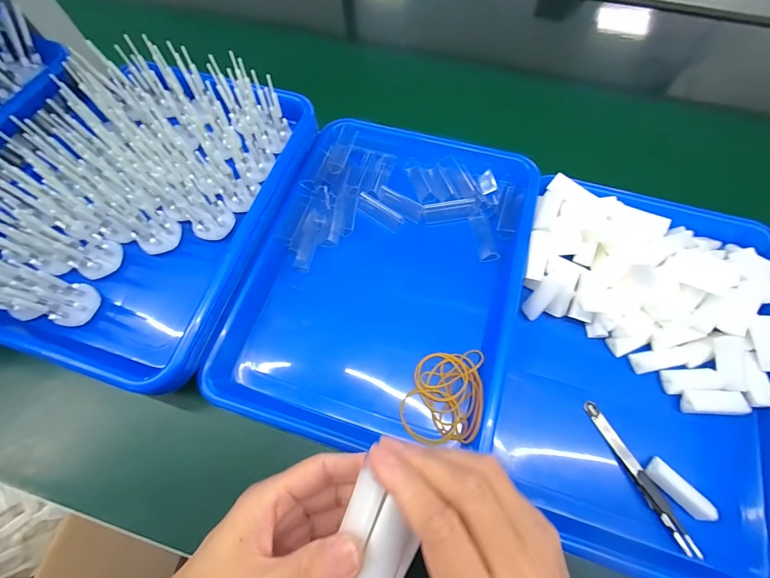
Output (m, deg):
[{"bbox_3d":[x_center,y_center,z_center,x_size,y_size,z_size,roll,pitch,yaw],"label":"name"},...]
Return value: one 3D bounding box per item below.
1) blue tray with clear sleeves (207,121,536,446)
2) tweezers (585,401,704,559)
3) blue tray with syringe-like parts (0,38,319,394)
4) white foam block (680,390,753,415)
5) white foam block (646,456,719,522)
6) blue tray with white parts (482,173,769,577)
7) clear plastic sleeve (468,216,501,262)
[{"bbox_3d":[0.003,-0.023,0.341,0.244,0.034,0.329,15,68,7],"label":"blue tray with clear sleeves"},{"bbox_3d":[0.203,0.148,0.275,0.013,0.018,0.119,-23,69,-9],"label":"tweezers"},{"bbox_3d":[-0.241,-0.101,0.340,0.255,0.074,0.346,17,68,8],"label":"blue tray with syringe-like parts"},{"bbox_3d":[0.283,0.098,0.296,0.050,0.016,0.020,2,67,1],"label":"white foam block"},{"bbox_3d":[0.229,0.155,0.265,0.017,0.012,0.046,-39,72,-14],"label":"white foam block"},{"bbox_3d":[0.227,0.063,0.300,0.238,0.064,0.316,18,69,8],"label":"blue tray with white parts"},{"bbox_3d":[0.103,-0.052,0.358,0.018,0.010,0.050,-10,68,-4],"label":"clear plastic sleeve"}]

